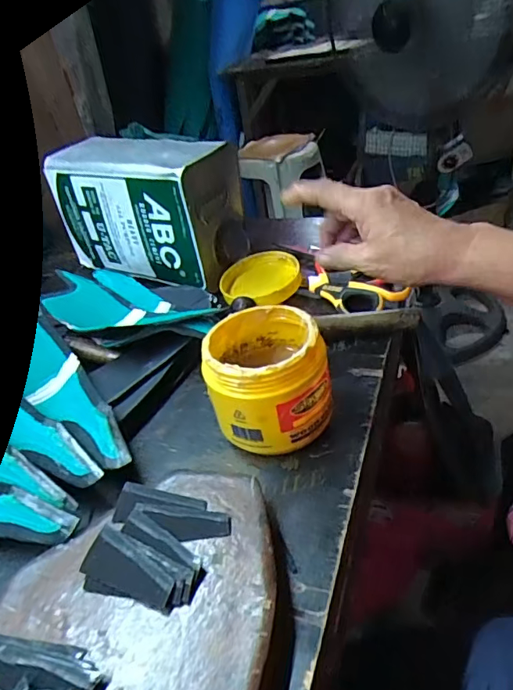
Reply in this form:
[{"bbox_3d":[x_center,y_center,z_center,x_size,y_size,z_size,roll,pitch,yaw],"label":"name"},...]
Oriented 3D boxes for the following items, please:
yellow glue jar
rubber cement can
[{"bbox_3d":[0.006,0.020,0.398,0.090,0.069,0.098,-7,36,5],"label":"yellow glue jar"},{"bbox_3d":[-0.142,-0.178,0.638,0.242,0.136,0.114,9,41,27],"label":"rubber cement can"}]

